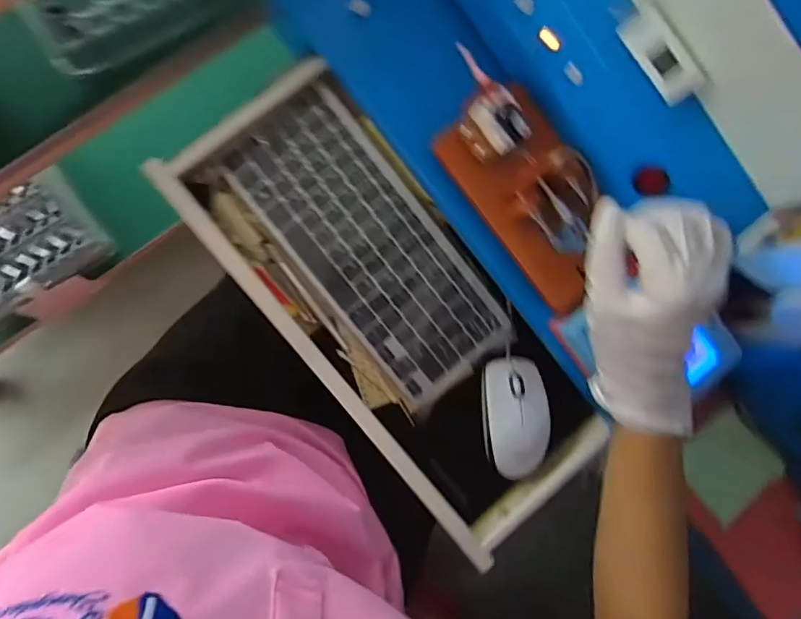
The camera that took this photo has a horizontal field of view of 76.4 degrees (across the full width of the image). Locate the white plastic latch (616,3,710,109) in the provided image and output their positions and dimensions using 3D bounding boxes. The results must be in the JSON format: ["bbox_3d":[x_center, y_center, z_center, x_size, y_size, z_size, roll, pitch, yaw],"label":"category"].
[{"bbox_3d":[0.174,-0.168,0.337,0.064,0.026,0.009,45,43,-9],"label":"white plastic latch"}]

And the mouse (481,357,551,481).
[{"bbox_3d":[0.103,0.100,0.466,0.059,0.031,0.106,-4,91,-10],"label":"mouse"}]

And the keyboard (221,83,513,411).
[{"bbox_3d":[-0.026,-0.052,0.455,0.124,0.018,0.278,-39,96,-8],"label":"keyboard"}]

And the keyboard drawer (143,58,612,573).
[{"bbox_3d":[-0.004,0.004,0.450,0.197,0.050,0.420,-40,96,-8],"label":"keyboard drawer"}]

